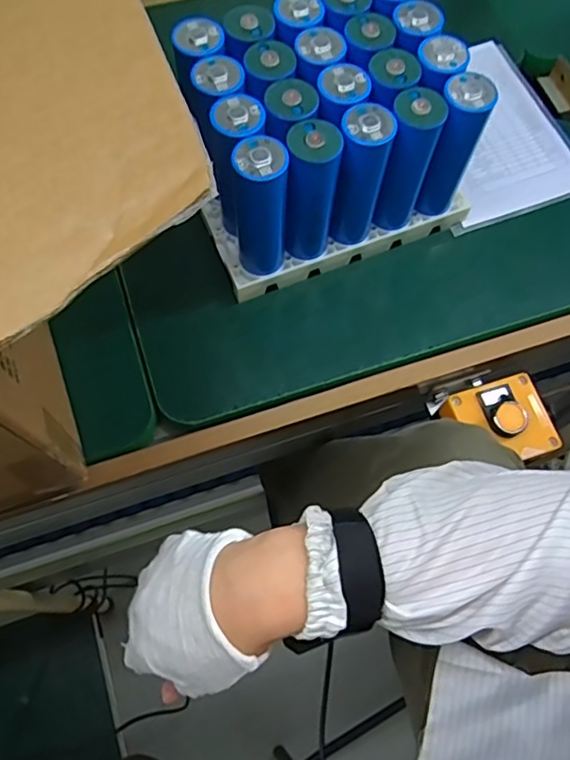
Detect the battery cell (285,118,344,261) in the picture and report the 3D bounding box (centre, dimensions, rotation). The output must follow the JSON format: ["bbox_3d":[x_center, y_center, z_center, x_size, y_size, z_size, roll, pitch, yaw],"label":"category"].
[{"bbox_3d":[0.022,-0.149,0.473,0.037,0.126,0.039,8,69,2],"label":"battery cell"}]

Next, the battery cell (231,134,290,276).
[{"bbox_3d":[-0.019,-0.129,0.473,0.039,0.146,0.035,-1,69,-2],"label":"battery cell"}]

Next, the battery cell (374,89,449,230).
[{"bbox_3d":[0.099,-0.176,0.484,0.036,0.125,0.041,17,69,5],"label":"battery cell"}]

